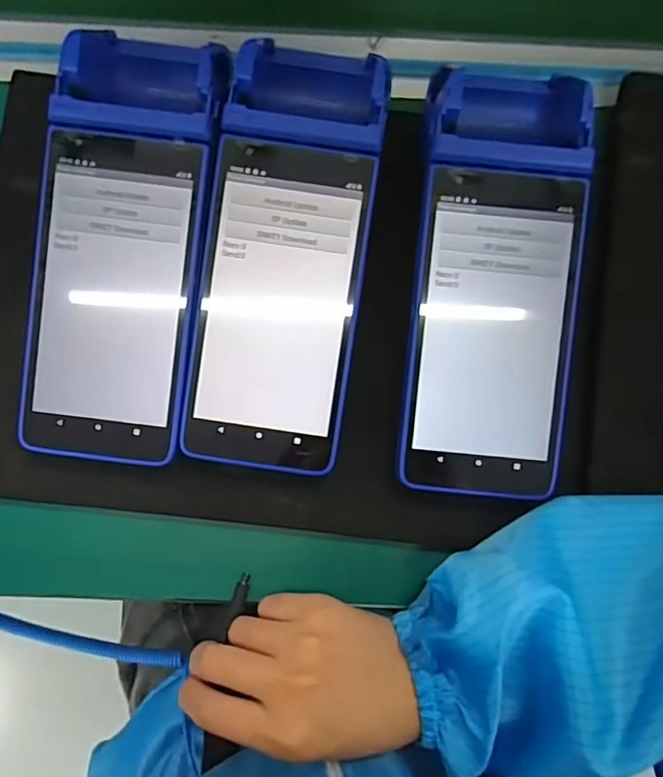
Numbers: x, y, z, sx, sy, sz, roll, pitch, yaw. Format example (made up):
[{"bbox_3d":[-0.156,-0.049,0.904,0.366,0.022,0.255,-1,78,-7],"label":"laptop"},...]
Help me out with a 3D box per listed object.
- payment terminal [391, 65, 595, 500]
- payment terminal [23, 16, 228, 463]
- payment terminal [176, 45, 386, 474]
[{"bbox_3d":[0.082,-0.059,0.285,0.083,0.053,0.228,5,83,1],"label":"payment terminal"},{"bbox_3d":[-0.106,-0.077,0.281,0.082,0.047,0.227,8,83,1],"label":"payment terminal"},{"bbox_3d":[-0.023,-0.068,0.283,0.081,0.052,0.218,9,83,1],"label":"payment terminal"}]

